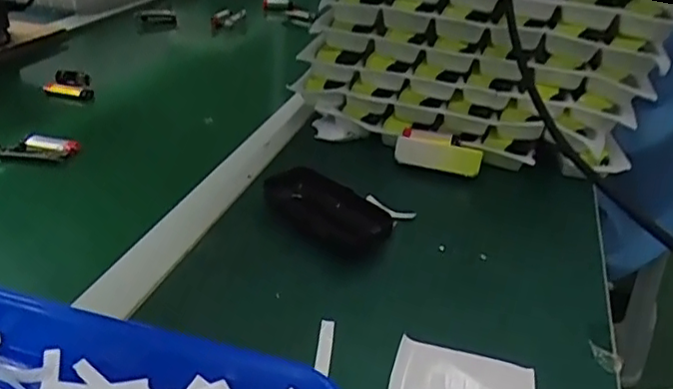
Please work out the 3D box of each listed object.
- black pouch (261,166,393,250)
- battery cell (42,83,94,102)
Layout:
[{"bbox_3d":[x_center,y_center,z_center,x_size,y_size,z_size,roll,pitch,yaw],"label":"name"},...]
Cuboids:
[{"bbox_3d":[-0.012,0.015,0.477,0.053,0.030,0.115,-23,40,-39],"label":"black pouch"},{"bbox_3d":[-0.311,-0.118,0.711,0.063,0.012,0.017,12,30,15],"label":"battery cell"}]

